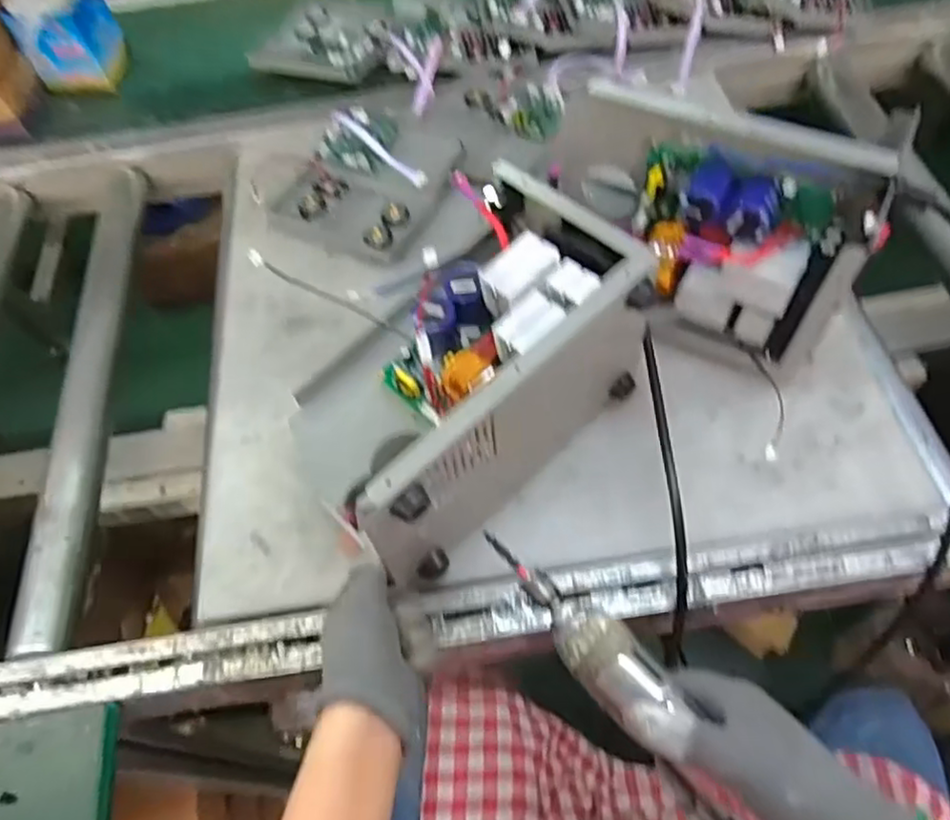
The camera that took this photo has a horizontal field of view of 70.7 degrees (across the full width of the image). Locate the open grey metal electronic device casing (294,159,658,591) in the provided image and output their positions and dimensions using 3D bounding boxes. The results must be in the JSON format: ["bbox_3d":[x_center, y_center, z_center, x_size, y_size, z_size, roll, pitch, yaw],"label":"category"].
[{"bbox_3d":[-0.012,-0.036,0.519,0.265,0.146,0.177,-41,64,-19],"label":"open grey metal electronic device casing"}]

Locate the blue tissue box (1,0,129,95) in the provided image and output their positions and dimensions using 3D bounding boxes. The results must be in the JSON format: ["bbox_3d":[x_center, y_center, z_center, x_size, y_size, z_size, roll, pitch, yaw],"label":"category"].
[{"bbox_3d":[-0.523,-0.478,0.866,0.098,0.130,0.104,-2,58,3],"label":"blue tissue box"}]

